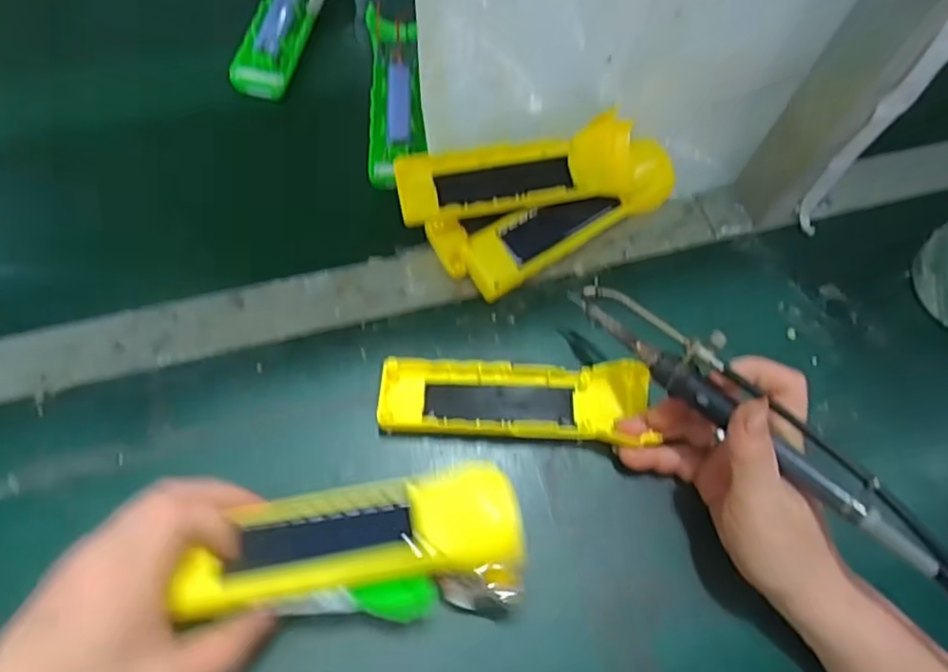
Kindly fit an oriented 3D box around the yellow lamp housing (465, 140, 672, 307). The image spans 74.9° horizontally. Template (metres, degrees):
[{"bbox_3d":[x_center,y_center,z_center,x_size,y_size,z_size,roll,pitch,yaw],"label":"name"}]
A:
[{"bbox_3d":[0.064,-0.083,0.425,0.160,0.033,0.046,-32,72,-15],"label":"yellow lamp housing"}]

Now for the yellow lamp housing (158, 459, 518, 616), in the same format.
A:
[{"bbox_3d":[-0.054,0.098,0.293,0.151,0.020,0.054,-9,68,-6],"label":"yellow lamp housing"}]

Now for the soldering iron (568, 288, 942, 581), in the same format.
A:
[{"bbox_3d":[0.131,0.032,0.314,0.028,0.026,0.209,-36,59,-16],"label":"soldering iron"}]

